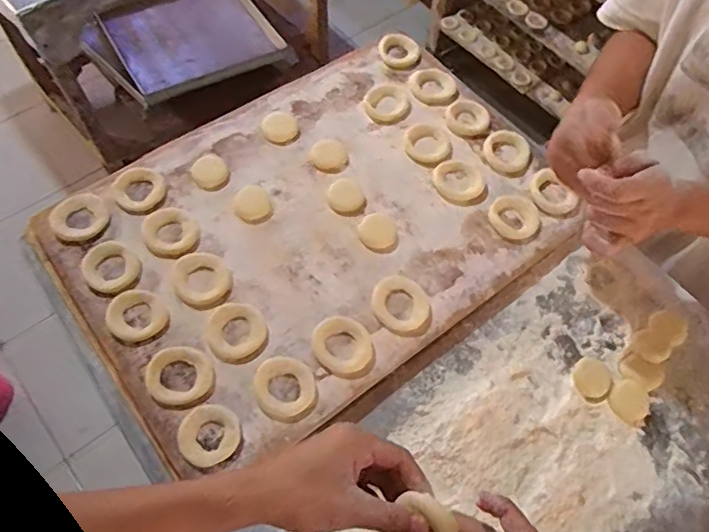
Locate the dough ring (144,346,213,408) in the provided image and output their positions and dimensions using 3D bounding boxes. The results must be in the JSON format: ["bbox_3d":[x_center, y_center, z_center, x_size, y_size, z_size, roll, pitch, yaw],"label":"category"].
[{"bbox_3d":[-0.190,0.119,0.603,0.068,0.011,0.066,1,61,-2],"label":"dough ring"}]

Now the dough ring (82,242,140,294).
[{"bbox_3d":[-0.288,0.002,0.659,0.066,0.010,0.060,1,61,-2],"label":"dough ring"}]

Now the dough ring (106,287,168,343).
[{"bbox_3d":[-0.248,0.056,0.630,0.064,0.015,0.058,38,66,17],"label":"dough ring"}]

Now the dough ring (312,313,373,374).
[{"bbox_3d":[-0.013,0.088,0.627,0.060,0.013,0.069,-31,66,-18],"label":"dough ring"}]

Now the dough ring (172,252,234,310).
[{"bbox_3d":[-0.180,0.014,0.656,0.072,0.014,0.066,1,61,-2],"label":"dough ring"}]

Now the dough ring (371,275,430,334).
[{"bbox_3d":[0.054,0.044,0.655,0.062,0.011,0.069,-33,67,-19],"label":"dough ring"}]

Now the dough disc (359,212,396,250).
[{"bbox_3d":[0.029,-0.044,0.701,0.046,0.009,0.048,1,61,-2],"label":"dough disc"}]

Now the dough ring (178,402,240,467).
[{"bbox_3d":[-0.150,0.174,0.575,0.061,0.008,0.059,1,61,-2],"label":"dough ring"}]

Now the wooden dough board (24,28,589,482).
[{"bbox_3d":[-0.046,-0.054,0.714,0.591,0.044,0.429,-34,67,-19],"label":"wooden dough board"}]

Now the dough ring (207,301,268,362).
[{"bbox_3d":[-0.135,0.073,0.629,0.066,0.012,0.064,1,61,-2],"label":"dough ring"}]

